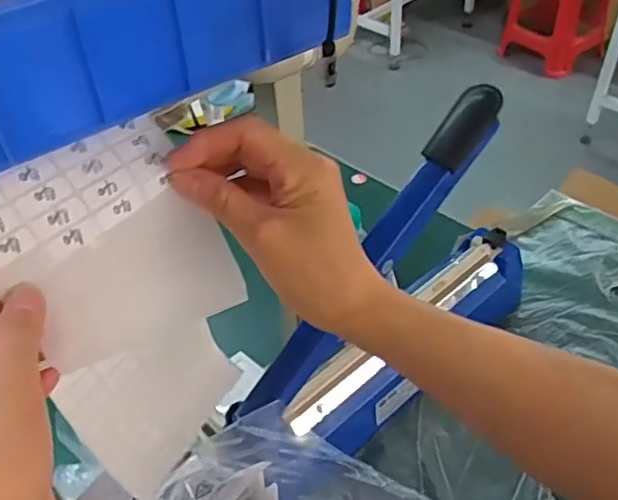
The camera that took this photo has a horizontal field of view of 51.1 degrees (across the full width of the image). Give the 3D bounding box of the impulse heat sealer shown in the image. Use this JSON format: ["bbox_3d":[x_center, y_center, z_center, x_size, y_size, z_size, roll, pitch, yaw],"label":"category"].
[{"bbox_3d":[0.094,0.025,0.614,0.082,0.313,0.361,33,55,31],"label":"impulse heat sealer"}]

